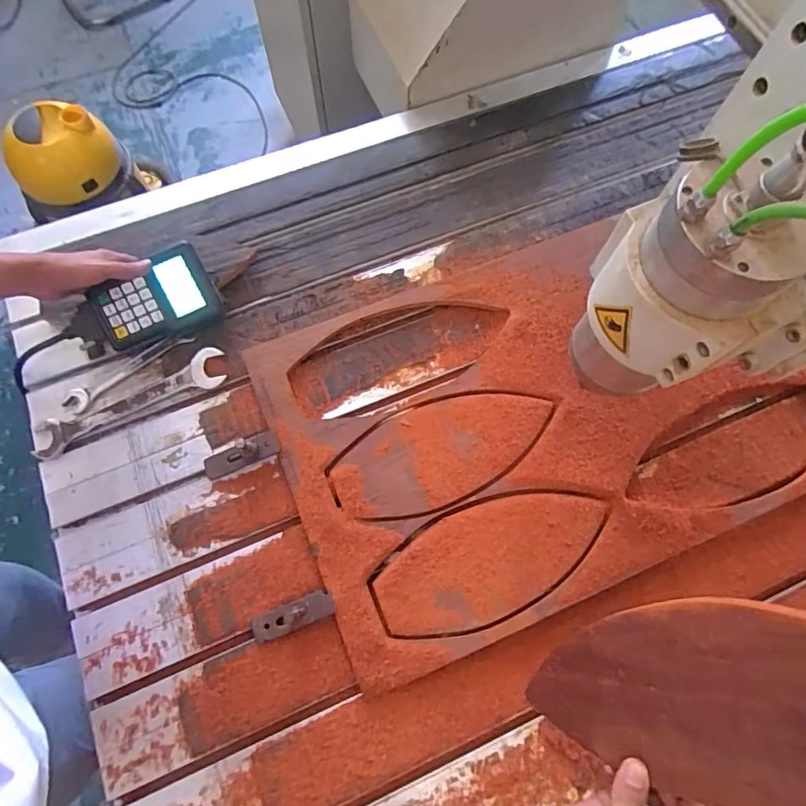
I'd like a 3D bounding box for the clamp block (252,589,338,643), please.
[{"bbox_3d":[-0.124,0.243,0.581,0.098,0.020,0.029,-20,72,-7],"label":"clamp block"}]

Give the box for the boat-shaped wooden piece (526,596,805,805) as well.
[{"bbox_3d":[0.183,0.198,0.337,0.006,0.274,0.115,0,58,-30],"label":"boat-shaped wooden piece"}]

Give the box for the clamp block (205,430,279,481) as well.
[{"bbox_3d":[-0.204,0.062,0.630,0.098,0.044,0.031,-23,72,6],"label":"clamp block"}]

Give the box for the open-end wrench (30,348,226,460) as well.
[{"bbox_3d":[-0.352,0.000,0.666,0.247,0.012,0.049,-26,73,-9],"label":"open-end wrench"}]

